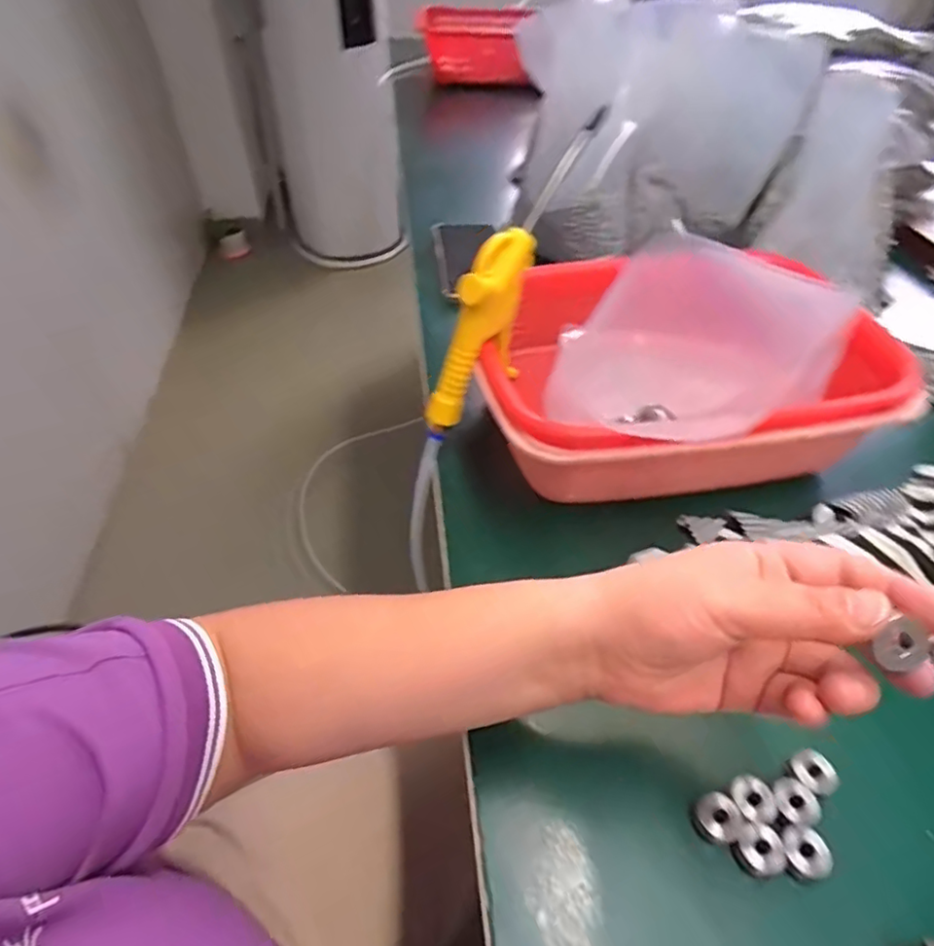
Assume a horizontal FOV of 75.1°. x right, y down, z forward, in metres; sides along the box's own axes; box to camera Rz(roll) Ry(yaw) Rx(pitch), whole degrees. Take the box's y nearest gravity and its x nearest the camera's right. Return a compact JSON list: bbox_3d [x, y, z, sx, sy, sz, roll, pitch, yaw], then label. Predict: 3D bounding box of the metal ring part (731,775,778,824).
[{"bbox_3d":[0.137,0.158,0.291,0.020,0.009,0.020,0,46,0],"label":"metal ring part"}]

